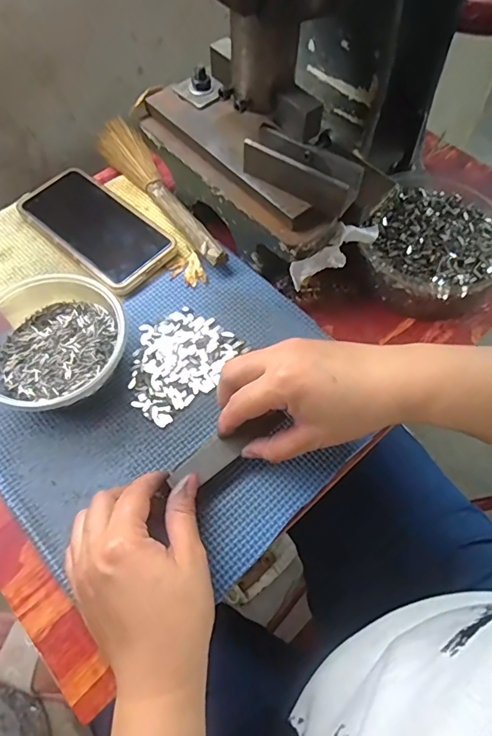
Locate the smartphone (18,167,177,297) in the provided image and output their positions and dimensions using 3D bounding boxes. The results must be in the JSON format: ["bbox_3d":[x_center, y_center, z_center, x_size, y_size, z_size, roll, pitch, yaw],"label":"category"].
[{"bbox_3d":[-0.142,-0.134,0.448,0.155,0.011,0.077,39,68,18],"label":"smartphone"}]

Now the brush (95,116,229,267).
[{"bbox_3d":[-0.086,-0.181,0.467,0.037,0.021,0.231,-31,67,-16],"label":"brush"}]

